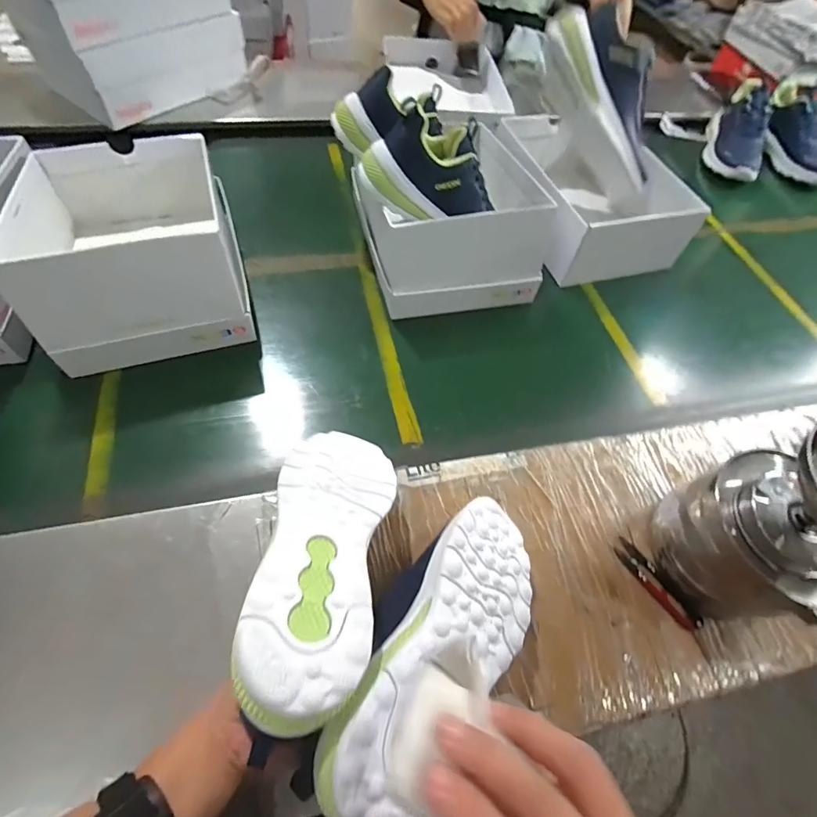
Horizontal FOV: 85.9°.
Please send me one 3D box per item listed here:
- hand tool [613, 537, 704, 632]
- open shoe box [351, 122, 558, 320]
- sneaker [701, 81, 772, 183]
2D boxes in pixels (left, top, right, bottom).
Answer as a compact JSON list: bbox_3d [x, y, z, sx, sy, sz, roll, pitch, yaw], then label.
[{"bbox_3d":[0.252,0.176,0.441,0.026,0.009,0.098,-30,64,-20],"label":"hand tool"},{"bbox_3d":[0.060,-0.300,0.680,0.240,0.129,0.295,-8,58,-8],"label":"open shoe box"},{"bbox_3d":[0.727,-0.609,0.959,0.098,0.113,0.267,23,59,10],"label":"sneaker"}]

